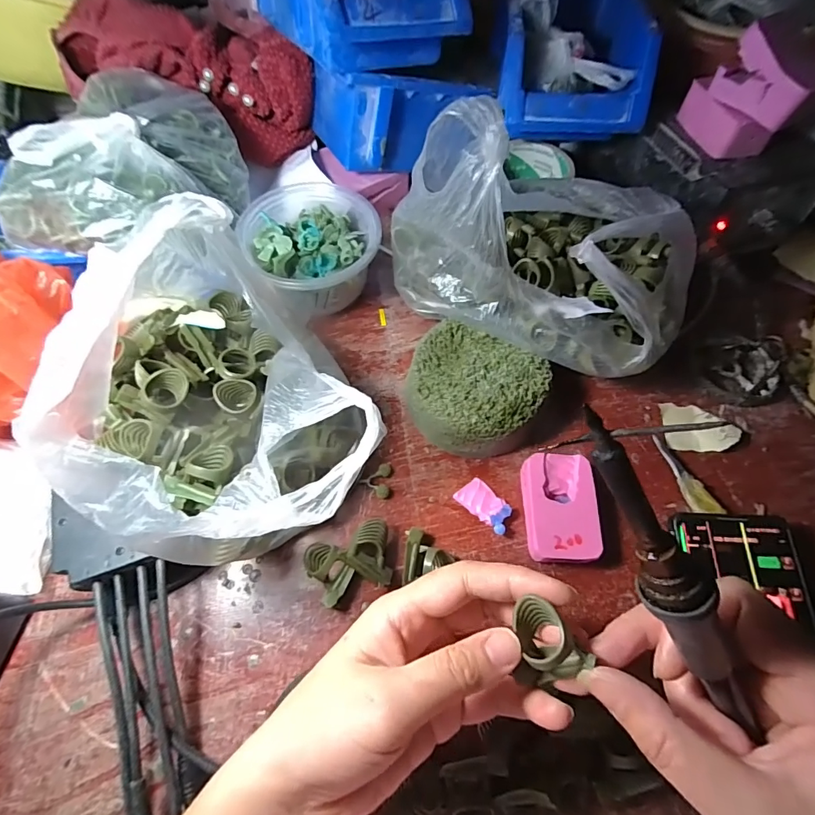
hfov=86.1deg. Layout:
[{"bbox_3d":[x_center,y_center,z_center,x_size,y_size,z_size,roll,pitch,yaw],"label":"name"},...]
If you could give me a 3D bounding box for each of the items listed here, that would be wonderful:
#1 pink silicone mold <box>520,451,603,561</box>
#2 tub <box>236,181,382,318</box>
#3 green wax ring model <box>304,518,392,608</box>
[{"bbox_3d":[0.104,0.070,0.304,0.048,0.022,0.070,0,64,0],"label":"pink silicone mold"},{"bbox_3d":[-0.083,-0.138,0.380,0.112,0.057,0.117,0,64,0],"label":"tub"},{"bbox_3d":[-0.037,0.101,0.287,0.055,0.026,0.041,-17,65,-8],"label":"green wax ring model"}]

